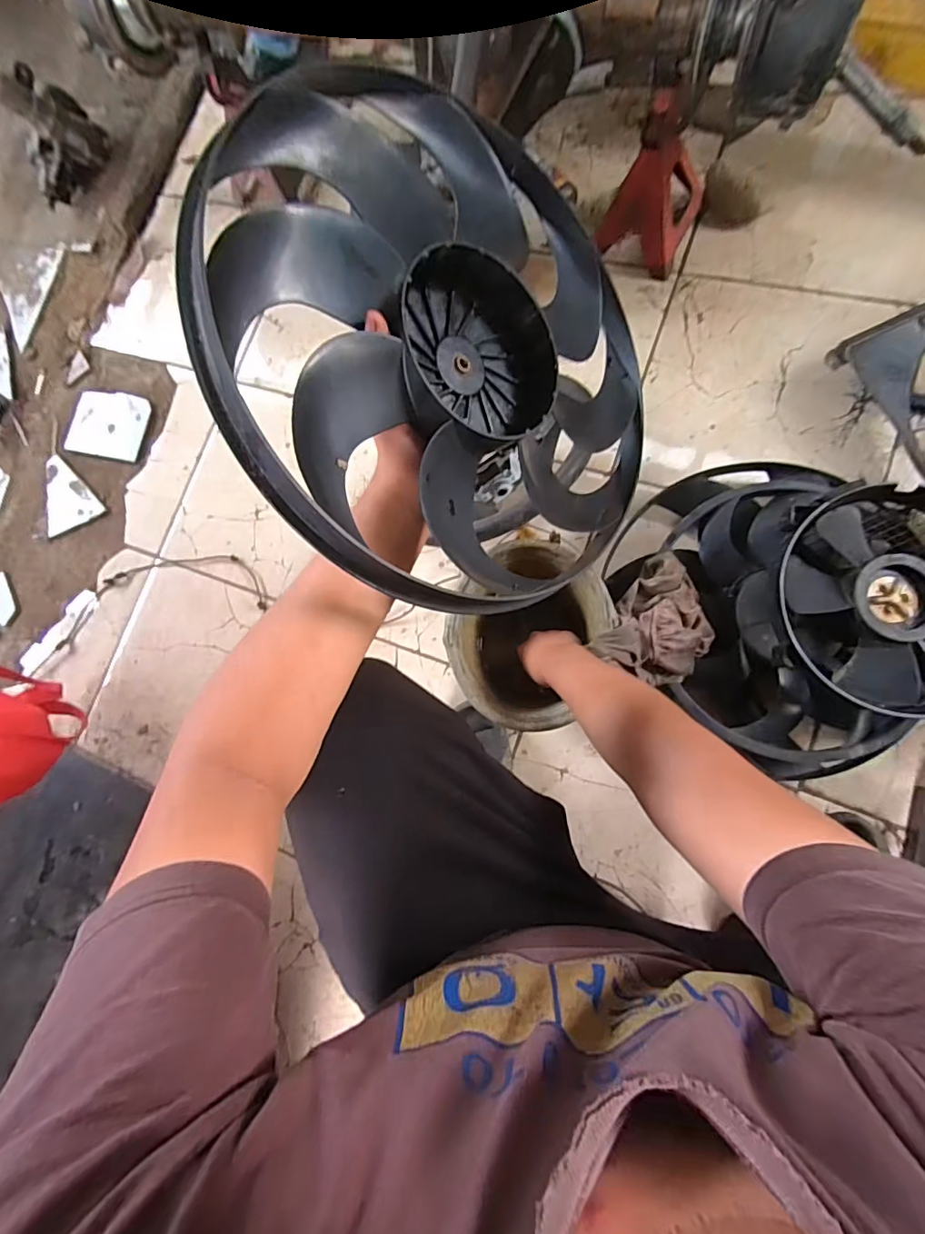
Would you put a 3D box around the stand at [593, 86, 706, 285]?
[{"bbox_3d":[0.323,-0.720,0.831,0.132,0.236,0.136,27,87,14],"label":"stand"}]

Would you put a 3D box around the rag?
[{"bbox_3d":[0.283,0.009,0.702,0.133,0.079,0.165,35,89,14],"label":"rag"}]

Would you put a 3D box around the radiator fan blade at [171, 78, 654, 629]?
[{"bbox_3d":[0.004,-0.187,0.378,0.363,0.036,0.355,2,87,-35],"label":"radiator fan blade"}]

